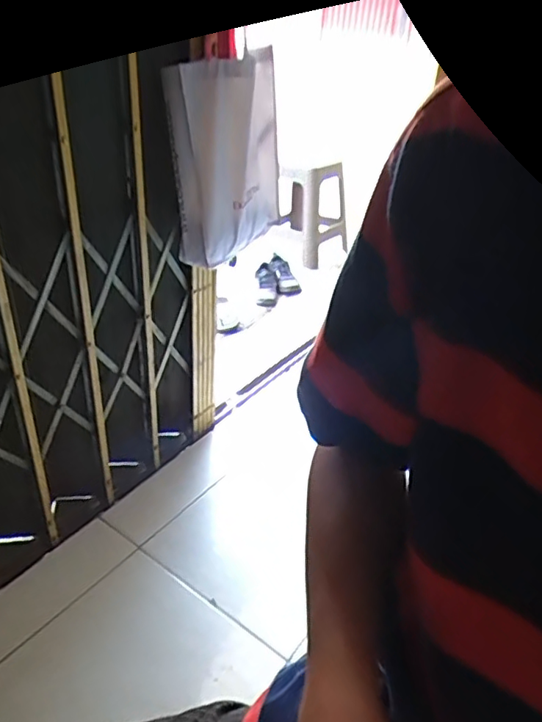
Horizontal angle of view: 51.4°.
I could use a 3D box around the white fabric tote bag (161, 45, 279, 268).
[{"bbox_3d":[-0.078,-0.405,1.142,0.075,0.374,0.296,22,47,32],"label":"white fabric tote bag"}]

